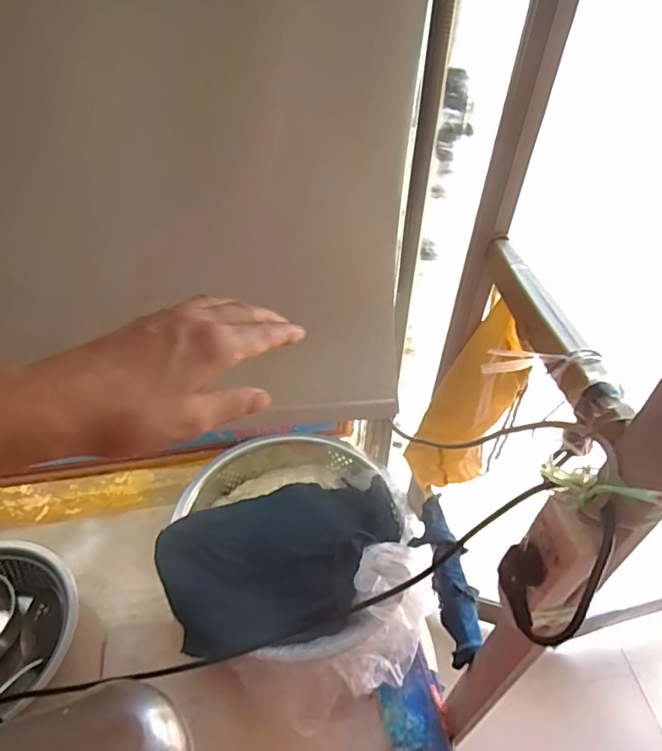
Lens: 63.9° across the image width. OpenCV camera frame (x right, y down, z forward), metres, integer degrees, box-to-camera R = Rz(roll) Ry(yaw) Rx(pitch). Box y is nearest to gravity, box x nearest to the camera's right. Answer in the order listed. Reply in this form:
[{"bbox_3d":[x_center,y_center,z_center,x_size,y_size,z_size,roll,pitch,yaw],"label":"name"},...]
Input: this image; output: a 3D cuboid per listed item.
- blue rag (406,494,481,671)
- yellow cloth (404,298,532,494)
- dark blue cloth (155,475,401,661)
[{"bbox_3d":[0.174,0.296,0.795,0.057,0.056,0.247,-7,45,-10],"label":"blue rag"},{"bbox_3d":[0.182,0.051,0.727,0.103,0.304,0.084,-29,53,-28],"label":"yellow cloth"},{"bbox_3d":[-0.075,0.308,0.904,0.405,0.074,0.254,-13,47,-16],"label":"dark blue cloth"}]

